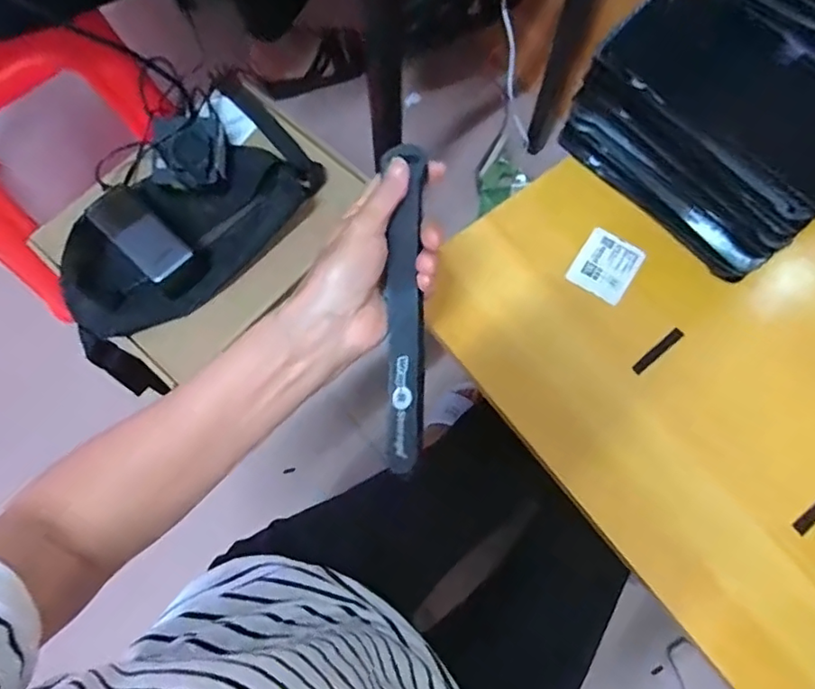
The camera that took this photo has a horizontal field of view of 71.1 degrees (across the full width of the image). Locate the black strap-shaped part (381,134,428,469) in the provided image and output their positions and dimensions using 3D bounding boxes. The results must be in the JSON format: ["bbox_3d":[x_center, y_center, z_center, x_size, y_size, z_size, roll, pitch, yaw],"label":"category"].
[{"bbox_3d":[0.000,-0.027,0.340,0.022,0.010,0.198,1,79,2],"label":"black strap-shaped part"}]

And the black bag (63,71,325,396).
[{"bbox_3d":[-0.253,-0.145,0.642,0.187,0.056,0.362,32,75,11],"label":"black bag"}]

